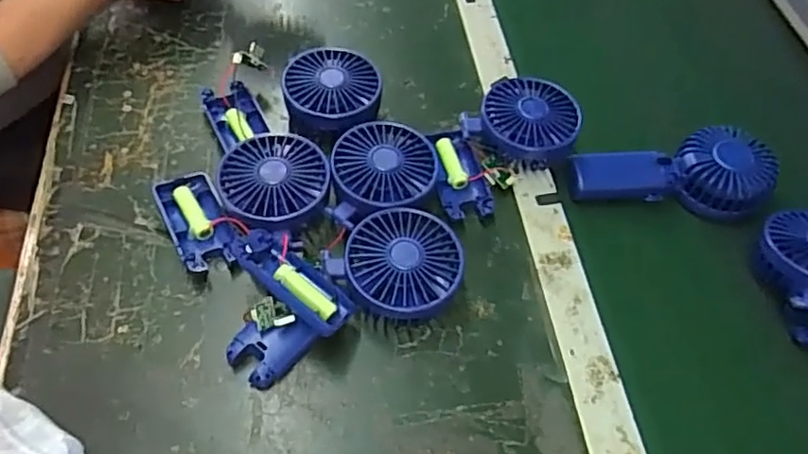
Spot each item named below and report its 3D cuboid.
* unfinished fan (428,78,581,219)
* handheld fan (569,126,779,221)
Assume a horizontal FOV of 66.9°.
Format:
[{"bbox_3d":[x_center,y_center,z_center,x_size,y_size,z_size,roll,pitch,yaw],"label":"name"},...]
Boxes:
[{"bbox_3d":[0.085,-0.076,0.548,0.155,0.046,0.093,-31,64,-22],"label":"unfinished fan"},{"bbox_3d":[0.243,-0.044,0.559,0.175,0.056,0.086,-4,57,-7],"label":"handheld fan"}]

